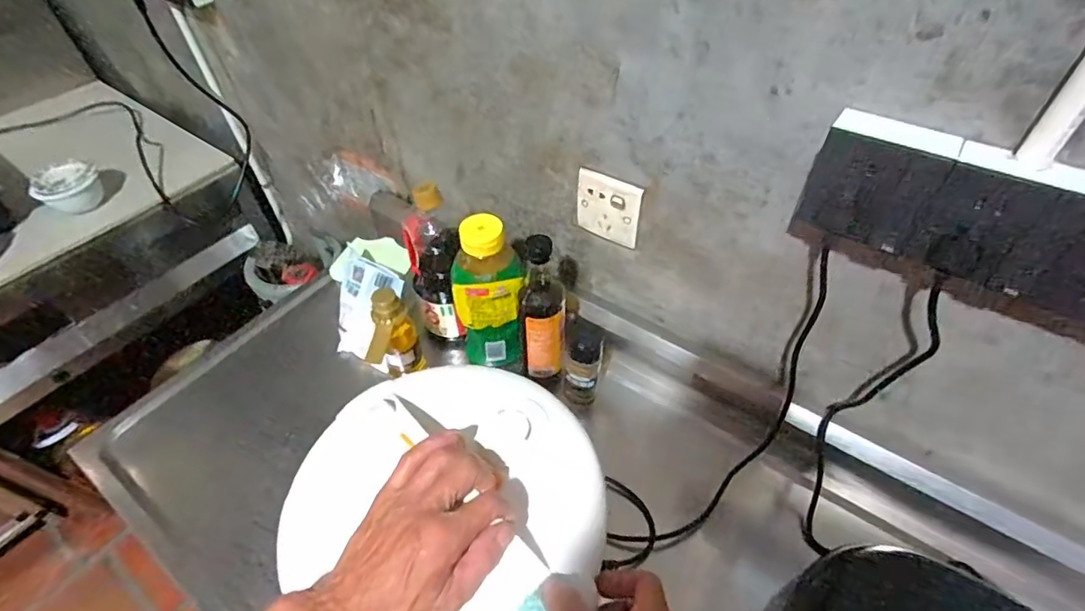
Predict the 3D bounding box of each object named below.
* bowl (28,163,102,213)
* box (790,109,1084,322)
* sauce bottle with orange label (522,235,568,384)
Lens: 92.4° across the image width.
[{"bbox_3d":[-1.002,-0.250,1.105,0.111,0.067,0.118,32,57,27],"label":"bowl"},{"bbox_3d":[0.336,-0.063,0.390,0.254,0.088,0.039,27,55,24],"label":"box"},{"bbox_3d":[0.002,0.010,0.677,0.055,0.223,0.047,0,48,3],"label":"sauce bottle with orange label"}]

